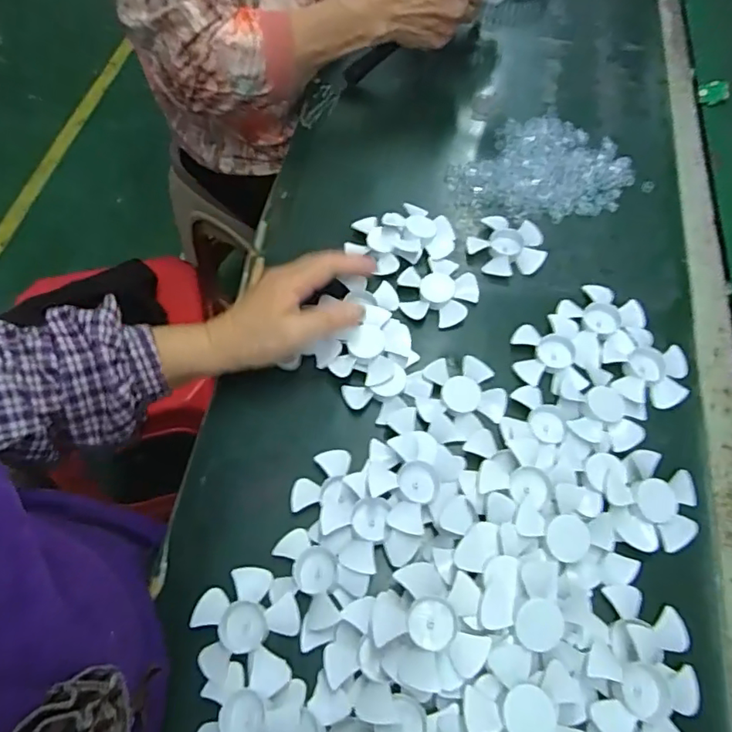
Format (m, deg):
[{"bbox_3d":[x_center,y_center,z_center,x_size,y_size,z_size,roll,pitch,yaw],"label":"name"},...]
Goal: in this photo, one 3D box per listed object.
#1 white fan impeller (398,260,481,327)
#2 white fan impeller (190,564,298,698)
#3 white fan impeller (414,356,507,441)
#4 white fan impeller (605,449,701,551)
[{"bbox_3d":[0.064,-0.068,0.491,0.069,0.015,0.063,21,64,11],"label":"white fan impeller"},{"bbox_3d":[-0.081,0.172,0.362,0.070,0.017,0.070,8,62,4],"label":"white fan impeller"},{"bbox_3d":[0.075,0.024,0.441,0.067,0.014,0.064,0,61,0],"label":"white fan impeller"},{"bbox_3d":[0.207,0.097,0.393,0.067,0.014,0.066,0,61,0],"label":"white fan impeller"}]

